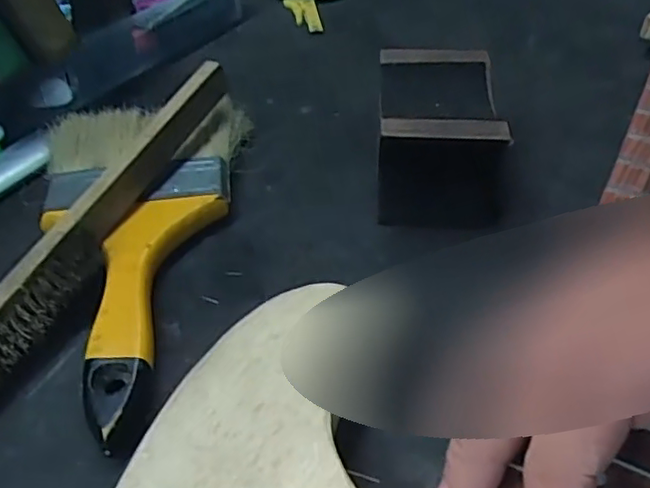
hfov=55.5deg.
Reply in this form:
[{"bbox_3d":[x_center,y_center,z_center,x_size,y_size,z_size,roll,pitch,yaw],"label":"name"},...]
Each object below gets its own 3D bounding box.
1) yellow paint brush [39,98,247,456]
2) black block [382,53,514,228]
[{"bbox_3d":[-0.087,-0.004,0.314,0.112,0.029,0.220,-10,43,-9],"label":"yellow paint brush"},{"bbox_3d":[0.064,-0.061,0.347,0.066,0.062,0.100,2,43,4],"label":"black block"}]

